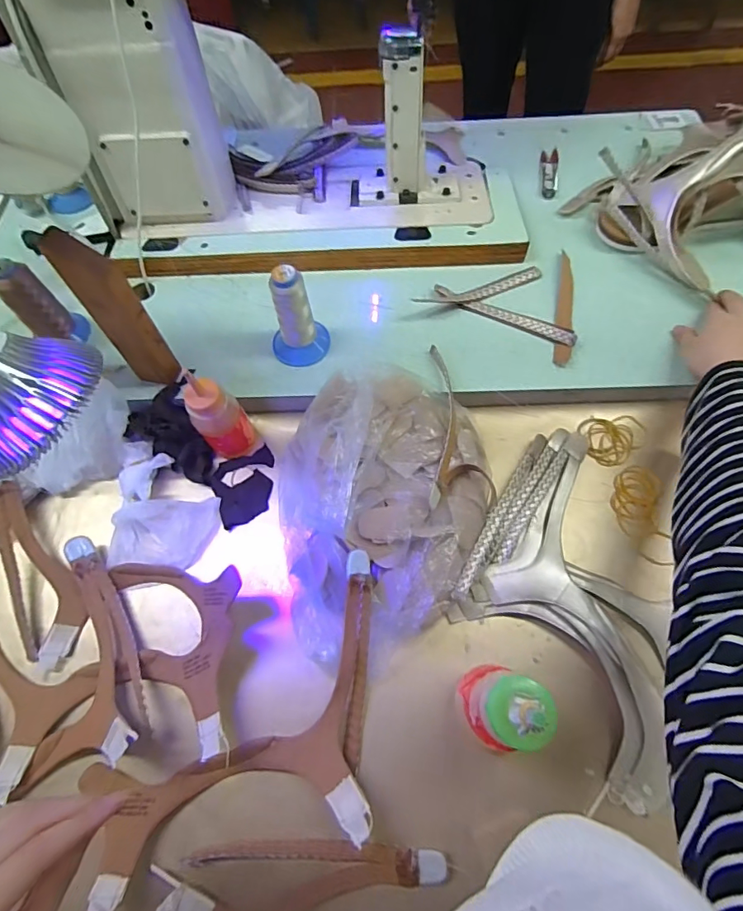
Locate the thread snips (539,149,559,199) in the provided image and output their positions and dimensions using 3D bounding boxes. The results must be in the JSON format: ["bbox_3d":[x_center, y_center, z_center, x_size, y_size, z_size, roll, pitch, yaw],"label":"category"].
[{"bbox_3d":[0.265,-0.421,0.707,0.027,0.007,0.111,9,68,5],"label":"thread snips"}]

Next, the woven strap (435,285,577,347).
[{"bbox_3d":[0.164,-0.179,0.582,0.180,0.018,0.025,28,71,12],"label":"woven strap"}]

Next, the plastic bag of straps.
[{"bbox_3d":[0.015,0.039,0.470,0.217,0.061,0.303,-7,67,-1],"label":"plastic bag of straps"}]

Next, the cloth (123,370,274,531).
[{"bbox_3d":[-0.184,-0.006,0.535,0.184,0.032,0.091,37,73,15],"label":"cloth"}]

